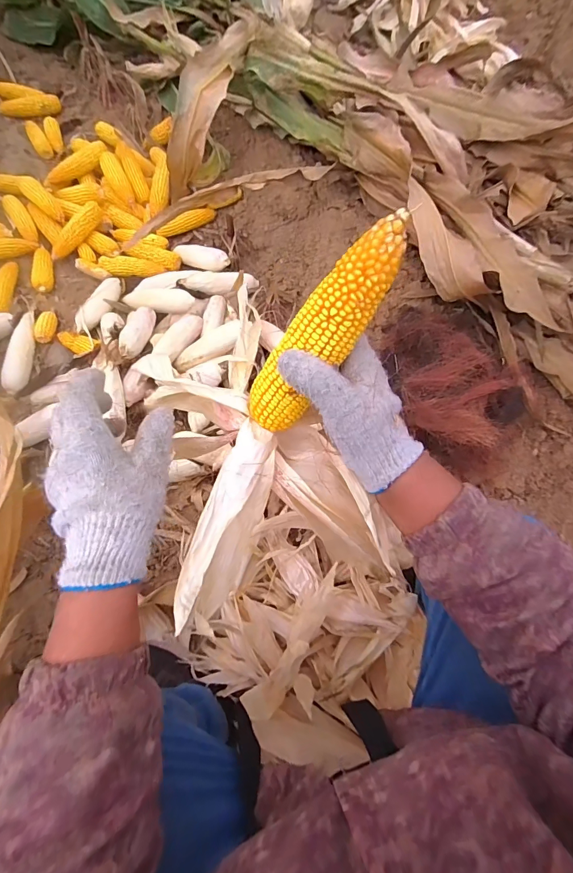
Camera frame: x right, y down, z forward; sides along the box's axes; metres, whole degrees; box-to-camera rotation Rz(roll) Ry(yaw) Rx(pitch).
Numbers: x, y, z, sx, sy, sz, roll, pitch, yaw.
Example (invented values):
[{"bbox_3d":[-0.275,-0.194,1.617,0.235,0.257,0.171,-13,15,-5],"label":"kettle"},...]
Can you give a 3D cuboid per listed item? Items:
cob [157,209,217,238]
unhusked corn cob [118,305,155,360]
[{"bbox_3d":[-0.305,-0.648,1.131,0.183,0.039,0.046,-29,71,-14],"label":"cob"},{"bbox_3d":[-0.350,-0.250,0.877,0.052,0.040,0.203,-1,44,-3],"label":"unhusked corn cob"}]

